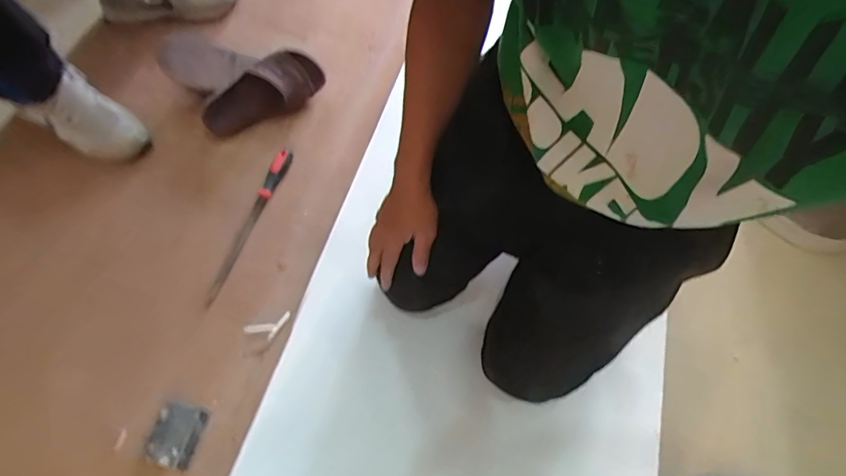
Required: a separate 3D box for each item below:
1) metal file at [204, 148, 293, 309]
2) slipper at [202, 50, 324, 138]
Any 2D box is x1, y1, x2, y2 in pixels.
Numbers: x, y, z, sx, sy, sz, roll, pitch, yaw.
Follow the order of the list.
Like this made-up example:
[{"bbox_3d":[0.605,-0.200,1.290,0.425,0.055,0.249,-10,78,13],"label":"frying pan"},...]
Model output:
[{"bbox_3d":[-0.301,-0.029,0.774,0.028,0.017,0.306,17,65,4],"label":"metal file"},{"bbox_3d":[-0.311,-0.284,0.853,0.239,0.072,0.102,-32,71,-17],"label":"slipper"}]

